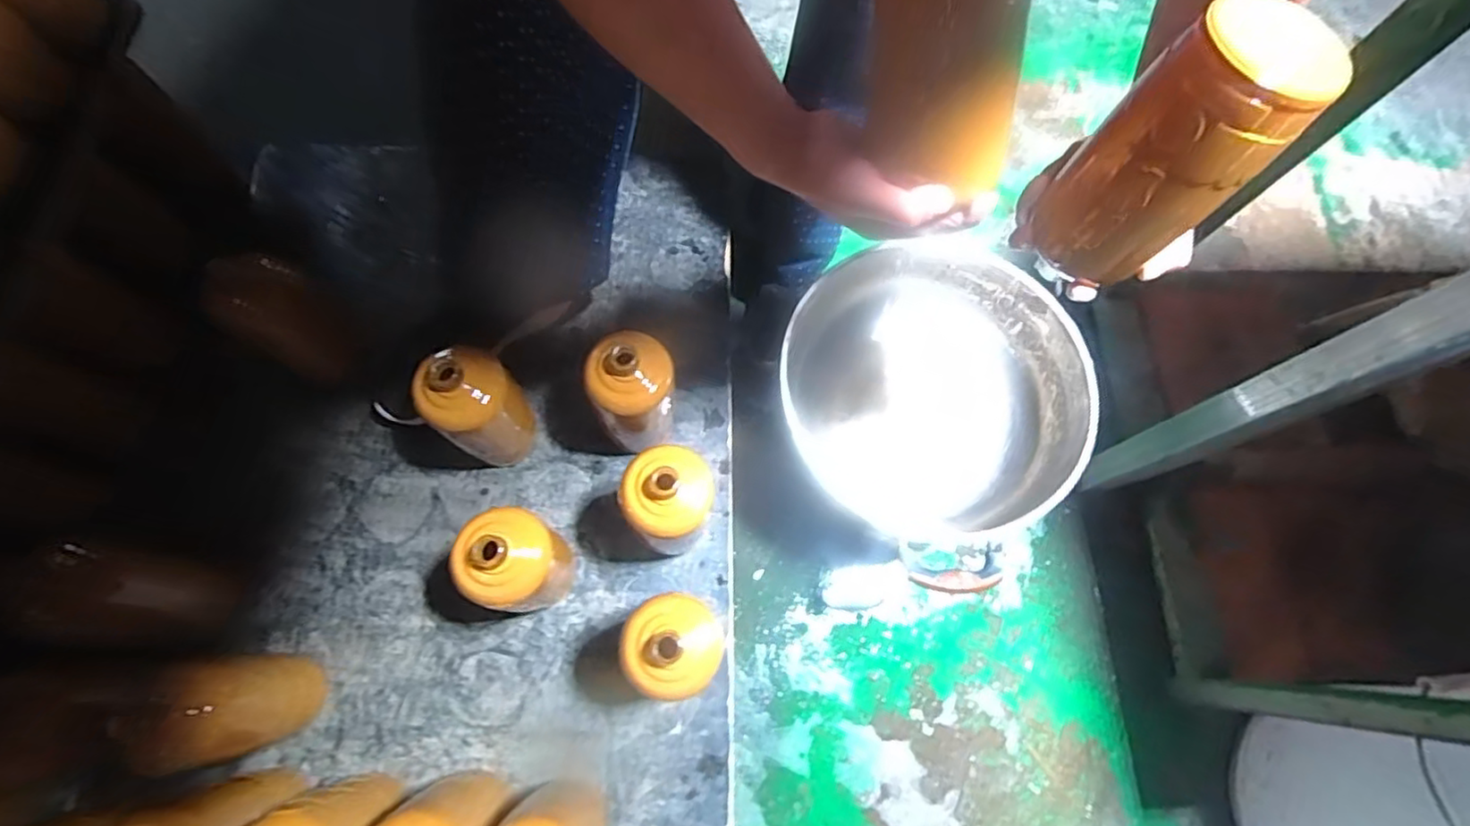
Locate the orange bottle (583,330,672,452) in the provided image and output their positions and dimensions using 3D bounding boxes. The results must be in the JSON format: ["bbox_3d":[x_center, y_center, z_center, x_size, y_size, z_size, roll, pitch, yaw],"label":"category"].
[{"bbox_3d":[-0.104,-0.013,0.659,0.085,0.180,0.074,-4,74,-5],"label":"orange bottle"}]

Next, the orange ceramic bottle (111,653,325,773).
[{"bbox_3d":[-0.424,0.249,0.550,0.078,0.186,0.077,-9,74,-7],"label":"orange ceramic bottle"}]

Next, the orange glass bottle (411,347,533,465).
[{"bbox_3d":[-0.252,-0.003,0.645,0.075,0.185,0.081,1,72,-4],"label":"orange glass bottle"}]

